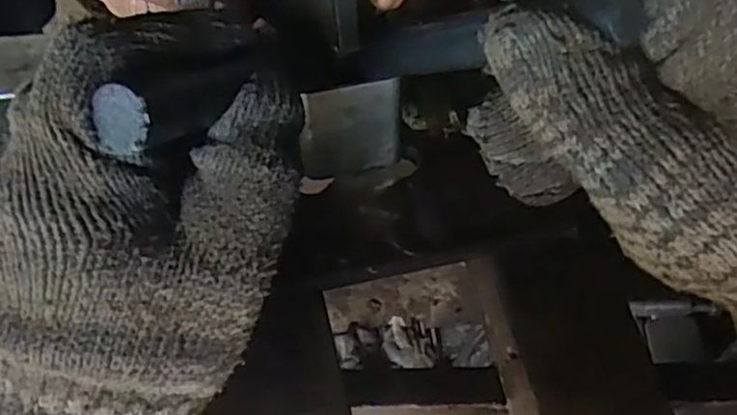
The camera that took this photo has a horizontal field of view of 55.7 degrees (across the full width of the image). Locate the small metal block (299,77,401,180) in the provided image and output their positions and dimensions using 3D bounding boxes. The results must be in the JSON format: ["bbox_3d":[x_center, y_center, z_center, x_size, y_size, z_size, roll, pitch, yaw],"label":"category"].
[{"bbox_3d":[-0.006,-0.030,0.277,0.040,0.047,0.006,-13,58,-5],"label":"small metal block"}]

